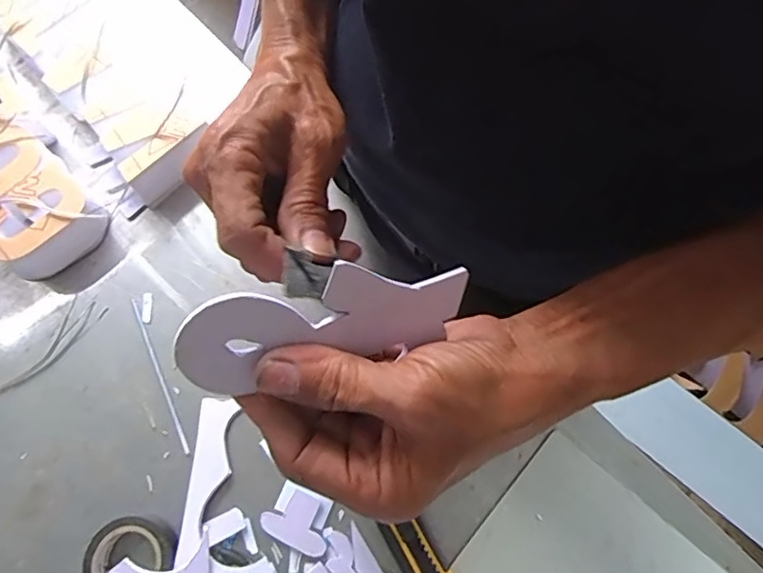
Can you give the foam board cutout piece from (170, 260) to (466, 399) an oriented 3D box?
[{"bbox_3d":[-0.021,0.013,0.224,0.113,0.043,0.004,-16,29,-10],"label":"foam board cutout piece"}]

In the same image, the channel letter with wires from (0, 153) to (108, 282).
[{"bbox_3d":[-0.278,-0.053,0.462,0.083,0.048,0.066,-41,77,-13],"label":"channel letter with wires"}]

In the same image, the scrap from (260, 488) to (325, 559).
[{"bbox_3d":[-0.060,0.171,0.409,0.050,0.005,0.039,30,74,9],"label":"scrap"}]

